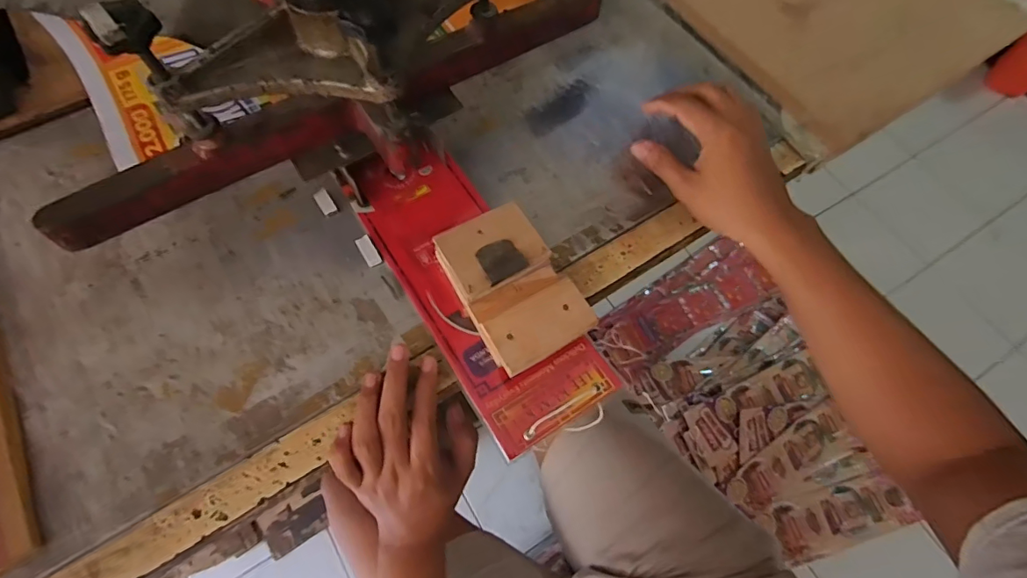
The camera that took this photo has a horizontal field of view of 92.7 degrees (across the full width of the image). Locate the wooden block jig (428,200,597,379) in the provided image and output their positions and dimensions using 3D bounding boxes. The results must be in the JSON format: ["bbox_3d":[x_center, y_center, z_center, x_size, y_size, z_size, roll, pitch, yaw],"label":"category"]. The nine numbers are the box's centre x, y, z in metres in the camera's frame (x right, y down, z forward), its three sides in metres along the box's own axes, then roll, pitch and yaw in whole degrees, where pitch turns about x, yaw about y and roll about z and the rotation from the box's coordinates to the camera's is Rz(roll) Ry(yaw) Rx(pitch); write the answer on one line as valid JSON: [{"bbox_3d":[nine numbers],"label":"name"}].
[{"bbox_3d":[-0.001,0.000,0.394,0.080,0.043,0.128,-25,70,-13],"label":"wooden block jig"}]

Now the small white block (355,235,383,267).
[{"bbox_3d":[-0.124,-0.033,0.421,0.013,0.006,0.028,-30,71,-14],"label":"small white block"}]

